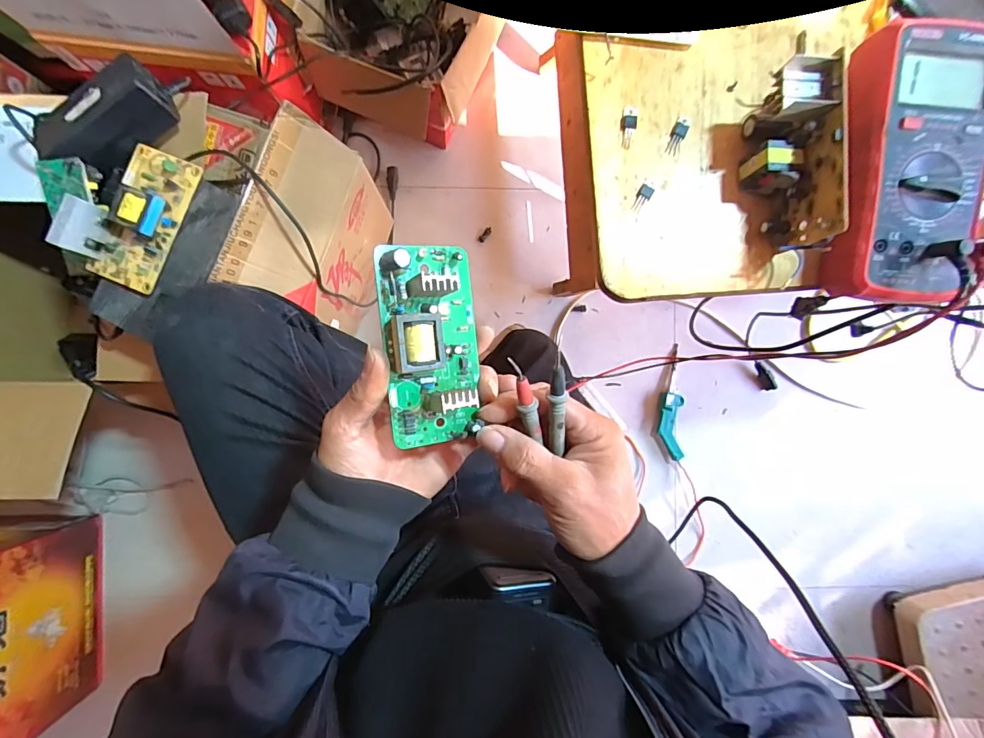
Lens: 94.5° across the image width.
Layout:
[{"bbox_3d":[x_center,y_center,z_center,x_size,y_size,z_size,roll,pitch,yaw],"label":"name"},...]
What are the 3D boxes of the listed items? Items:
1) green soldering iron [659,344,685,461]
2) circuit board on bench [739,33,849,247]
[{"bbox_3d":[0.356,0.064,0.884,0.047,0.026,0.218,6,89,-2],"label":"green soldering iron"},{"bbox_3d":[0.205,-0.147,0.317,0.034,0.065,0.117,-1,90,-2],"label":"circuit board on bench"}]

